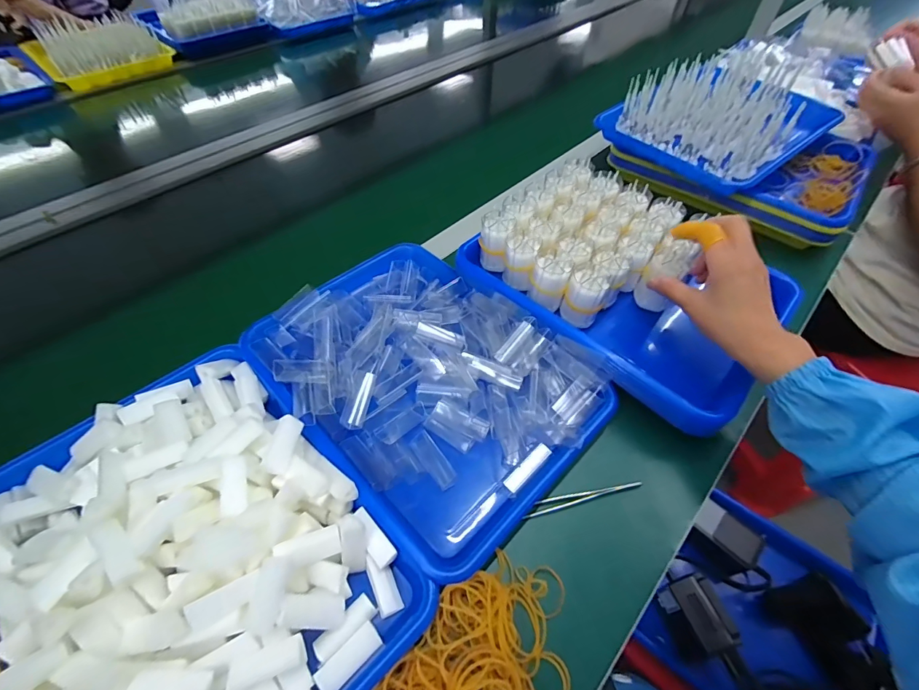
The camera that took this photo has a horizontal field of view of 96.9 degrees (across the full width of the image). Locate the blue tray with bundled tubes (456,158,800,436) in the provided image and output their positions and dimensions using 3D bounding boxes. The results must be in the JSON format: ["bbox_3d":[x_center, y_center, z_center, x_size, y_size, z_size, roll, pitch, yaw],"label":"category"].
[{"bbox_3d":[0.187,-0.076,0.468,0.310,0.093,0.237,36,60,24],"label":"blue tray with bundled tubes"}]

